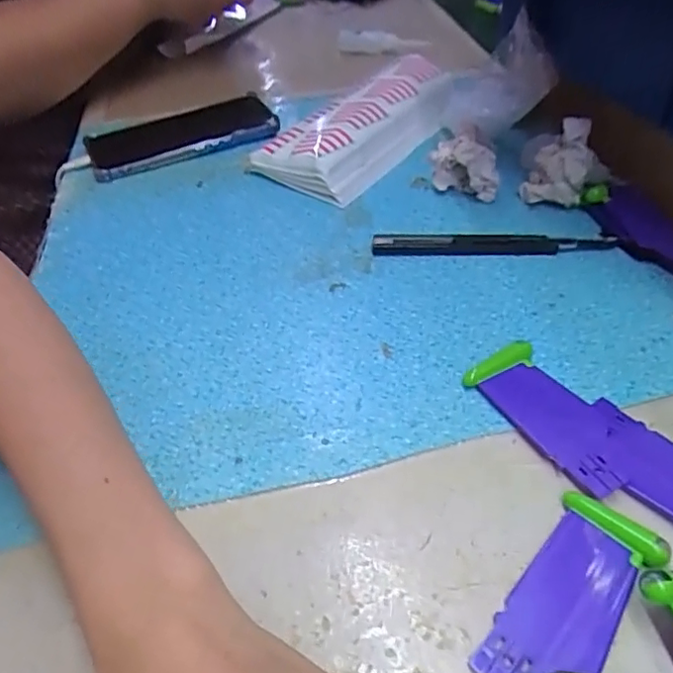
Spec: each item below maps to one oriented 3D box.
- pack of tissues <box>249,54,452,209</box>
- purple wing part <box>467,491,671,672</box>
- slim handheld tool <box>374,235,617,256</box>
[{"bbox_3d":[0.028,-0.193,0.510,0.100,0.038,0.214,27,53,29],"label":"pack of tissues"},{"bbox_3d":[0.093,0.105,0.226,0.041,0.008,0.089,27,53,29],"label":"purple wing part"},{"bbox_3d":[0.106,-0.063,0.392,0.161,0.009,0.016,0,45,6],"label":"slim handheld tool"}]

